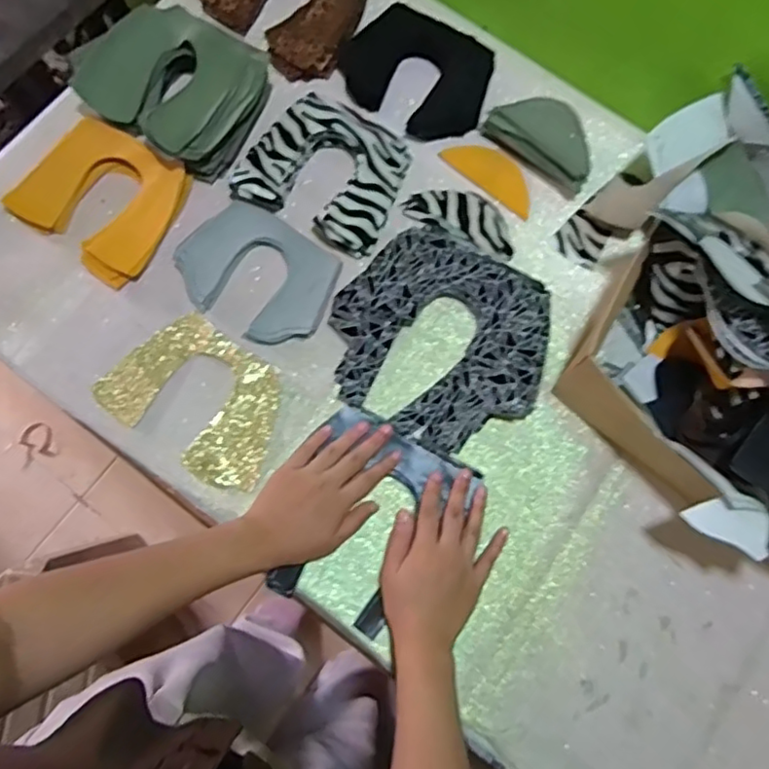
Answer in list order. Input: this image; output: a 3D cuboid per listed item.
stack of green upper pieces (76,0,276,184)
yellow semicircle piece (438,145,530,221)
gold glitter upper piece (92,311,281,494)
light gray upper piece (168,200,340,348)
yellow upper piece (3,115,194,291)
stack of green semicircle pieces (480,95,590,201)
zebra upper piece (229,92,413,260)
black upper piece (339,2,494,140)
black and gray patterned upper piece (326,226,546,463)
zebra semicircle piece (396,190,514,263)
[{"bbox_3d":[-0.213,-0.306,0.648,0.164,0.057,0.145,32,77,6],"label":"stack of green upper pieces"},{"bbox_3d":[0.117,-0.225,0.675,0.110,0.006,0.049,41,77,8],"label":"yellow semicircle piece"},{"bbox_3d":[-0.172,0.013,0.603,0.170,0.006,0.121,35,77,5],"label":"gold glitter upper piece"},{"bbox_3d":[-0.125,-0.110,0.622,0.155,0.005,0.114,33,76,6],"label":"light gray upper piece"},{"bbox_3d":[-0.282,-0.189,0.639,0.151,0.015,0.135,35,77,7],"label":"yellow upper piece"},{"bbox_3d":[0.170,-0.257,0.663,0.062,0.034,0.120,-43,81,-12],"label":"stack of green semicircle pieces"},{"bbox_3d":[-0.057,-0.219,0.644,0.149,0.032,0.134,26,76,5],"label":"zebra upper piece"},{"bbox_3d":[0.036,-0.338,0.687,0.157,0.022,0.122,34,77,6],"label":"black upper piece"},{"bbox_3d":[0.054,-0.045,0.610,0.202,0.026,0.189,28,76,5],"label":"black and gray patterned upper piece"},{"bbox_3d":[0.082,-0.175,0.657,0.118,0.012,0.056,26,76,5],"label":"zebra semicircle piece"}]

